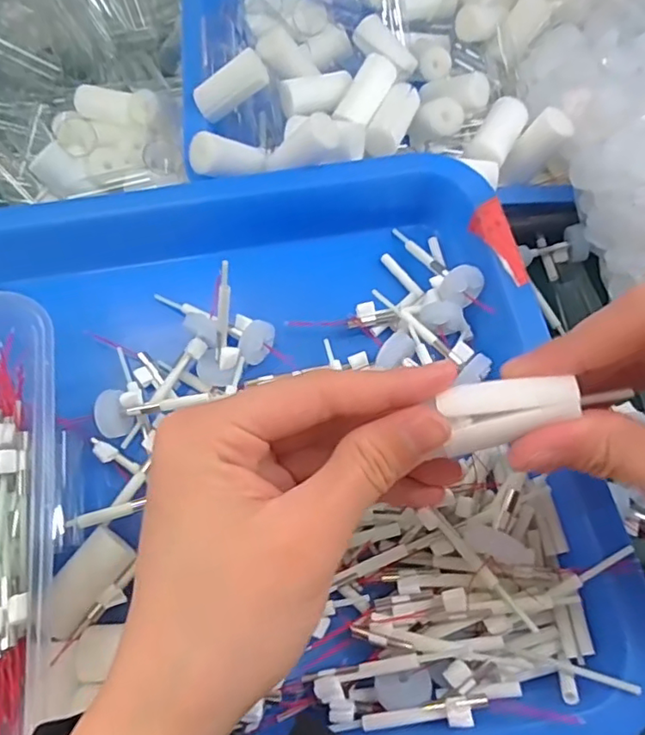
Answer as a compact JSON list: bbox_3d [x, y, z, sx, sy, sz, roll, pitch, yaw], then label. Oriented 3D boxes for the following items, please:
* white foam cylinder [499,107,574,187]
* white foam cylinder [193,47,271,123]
[{"bbox_3d":[0.113,-0.115,0.309,0.018,0.043,0.018,9,55,-22],"label":"white foam cylinder"},{"bbox_3d":[-0.050,-0.154,0.316,0.042,0.018,0.020,-34,59,10],"label":"white foam cylinder"}]

